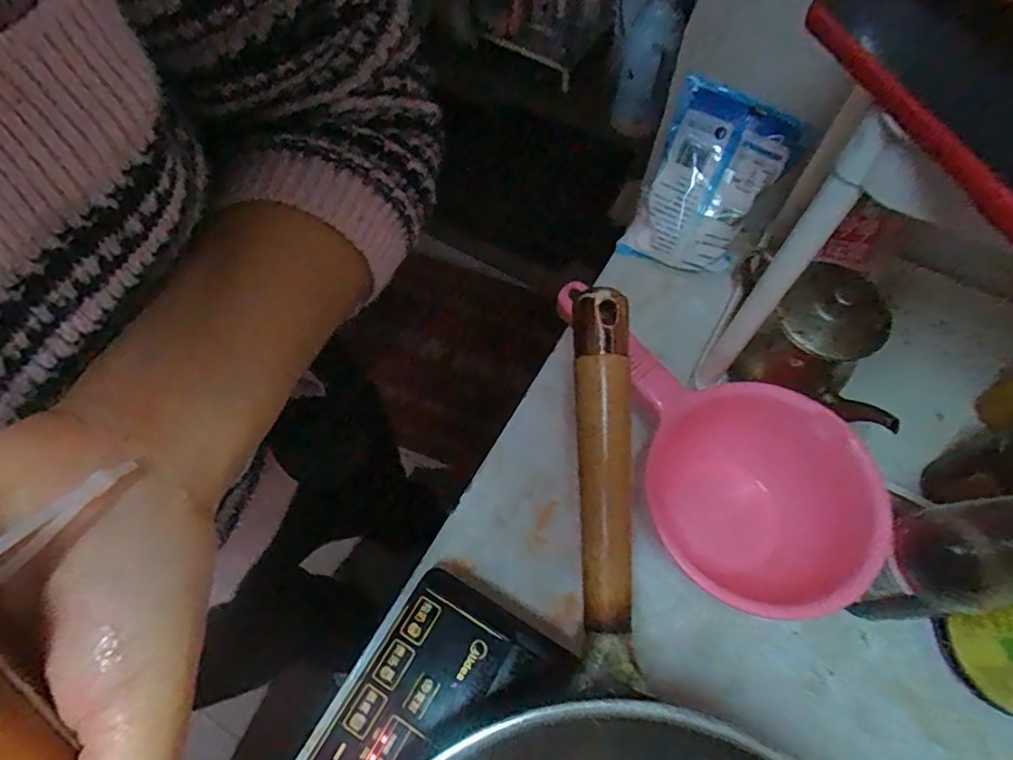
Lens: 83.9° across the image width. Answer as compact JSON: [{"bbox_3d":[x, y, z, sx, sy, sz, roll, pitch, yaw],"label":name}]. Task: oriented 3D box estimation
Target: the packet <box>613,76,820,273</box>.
[{"bbox_3d":[0.186,-0.176,0.519,0.110,0.159,0.029,27,24,13],"label":"packet"}]

